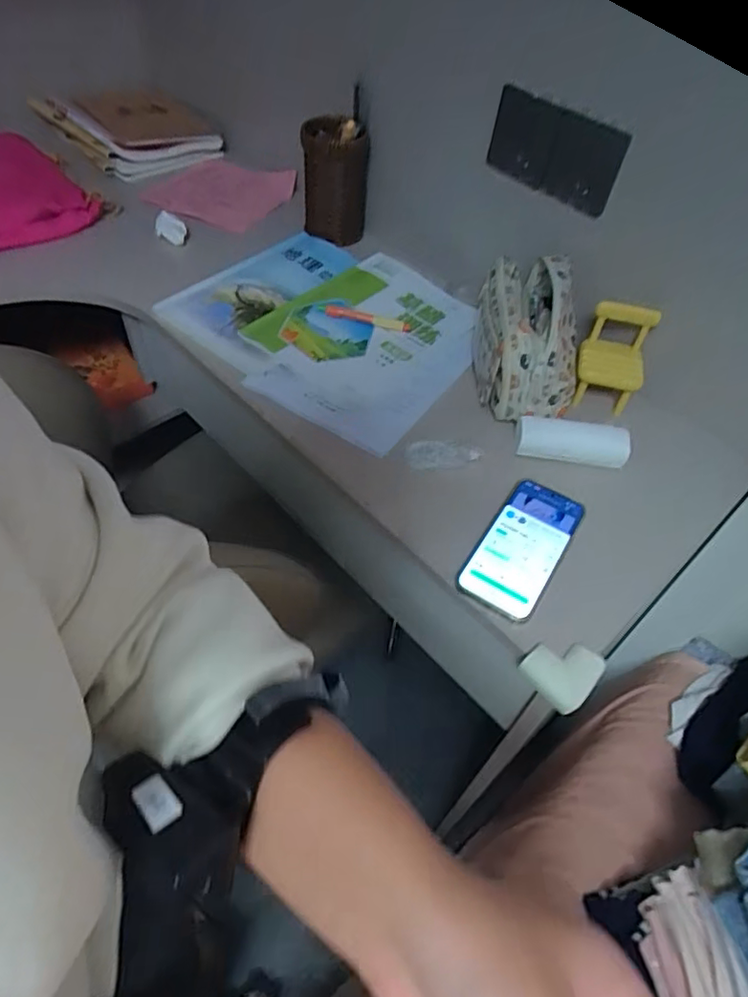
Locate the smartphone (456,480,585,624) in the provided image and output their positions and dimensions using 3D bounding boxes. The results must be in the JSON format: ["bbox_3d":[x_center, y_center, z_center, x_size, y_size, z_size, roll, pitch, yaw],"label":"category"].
[{"bbox_3d":[0.148,0.046,0.590,0.074,0.012,0.156,29,54,18],"label":"smartphone"}]

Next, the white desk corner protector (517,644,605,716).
[{"bbox_3d":[0.167,0.152,0.527,0.060,0.023,0.055,37,57,23],"label":"white desk corner protector"}]

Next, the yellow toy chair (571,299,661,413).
[{"bbox_3d":[0.288,-0.170,0.714,0.078,0.111,0.077,16,51,8],"label":"yellow toy chair"}]

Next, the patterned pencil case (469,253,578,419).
[{"bbox_3d":[0.189,-0.200,0.720,0.118,0.117,0.219,7,51,1],"label":"patterned pencil case"}]

